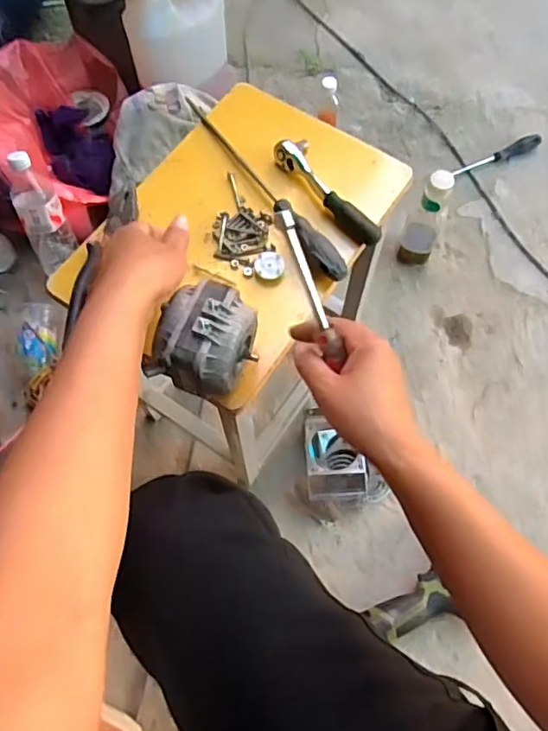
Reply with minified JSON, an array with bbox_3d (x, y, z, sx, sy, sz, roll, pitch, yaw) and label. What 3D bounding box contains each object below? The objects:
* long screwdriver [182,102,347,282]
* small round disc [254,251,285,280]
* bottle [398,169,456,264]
[{"bbox_3d":[-0.012,-0.192,0.588,0.024,0.026,0.281,-32,73,-10],"label":"long screwdriver"},{"bbox_3d":[-0.005,-0.099,0.554,0.028,0.006,0.029,-7,70,-2],"label":"small round disc"},{"bbox_3d":[0.259,-0.242,0.981,0.058,0.215,0.074,20,73,9],"label":"bottle"}]

